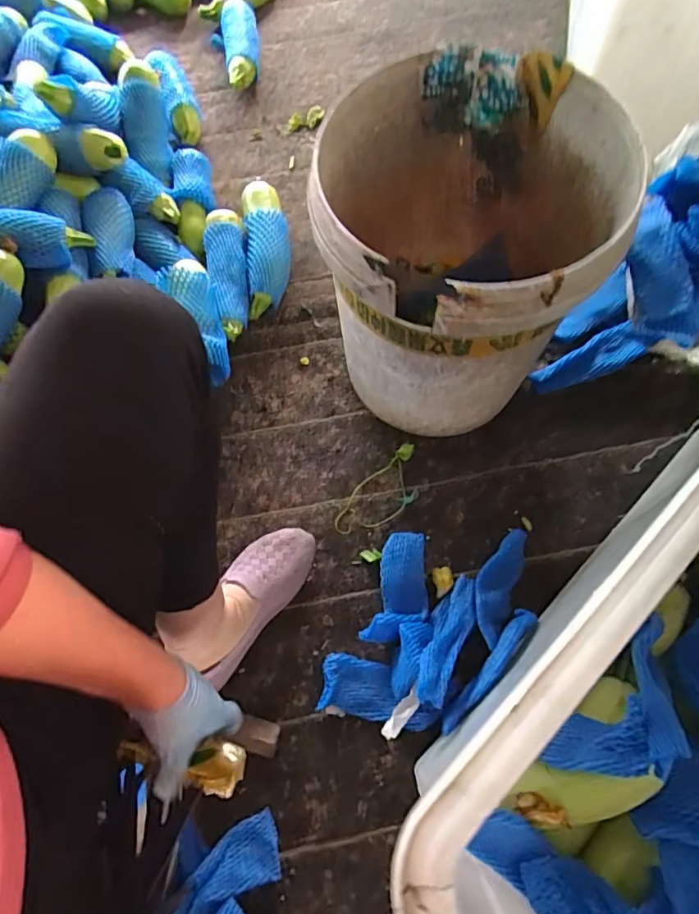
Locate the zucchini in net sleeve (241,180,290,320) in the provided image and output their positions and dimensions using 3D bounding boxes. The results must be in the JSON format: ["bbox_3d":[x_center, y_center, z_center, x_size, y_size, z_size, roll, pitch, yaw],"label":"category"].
[{"bbox_3d":[-0.137,-0.352,0.865,0.074,0.069,0.256,-6,68,-2],"label":"zucchini in net sleeve"}]

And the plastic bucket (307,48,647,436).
[{"bbox_3d":[0.119,-0.221,0.623,0.286,0.327,0.298,0,68,1],"label":"plastic bucket"}]

